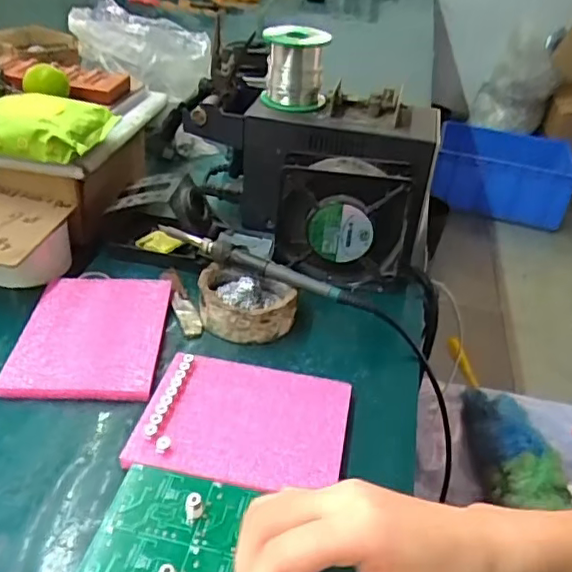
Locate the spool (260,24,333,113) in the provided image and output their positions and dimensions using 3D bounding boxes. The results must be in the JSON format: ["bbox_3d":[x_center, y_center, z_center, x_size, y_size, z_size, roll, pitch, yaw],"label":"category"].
[{"bbox_3d":[0.008,-0.208,0.569,0.061,0.069,0.057,4,34,-3],"label":"spool"}]

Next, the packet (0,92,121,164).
[{"bbox_3d":[-0.228,-0.152,0.552,0.118,0.032,0.092,12,34,9],"label":"packet"}]

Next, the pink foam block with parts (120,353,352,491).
[{"bbox_3d":[-0.027,0.094,0.412,0.134,0.017,0.107,9,34,5],"label":"pink foam block with parts"}]

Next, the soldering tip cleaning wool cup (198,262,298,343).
[{"bbox_3d":[-0.034,0.011,0.518,0.081,0.035,0.077,-2,34,-12],"label":"soldering tip cleaning wool cup"}]

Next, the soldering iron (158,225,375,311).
[{"bbox_3d":[-0.023,-0.020,0.519,0.199,0.022,0.021,20,36,20],"label":"soldering iron"}]

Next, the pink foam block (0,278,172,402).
[{"bbox_3d":[-0.155,0.038,0.483,0.106,0.012,0.143,3,34,-5],"label":"pink foam block"}]

